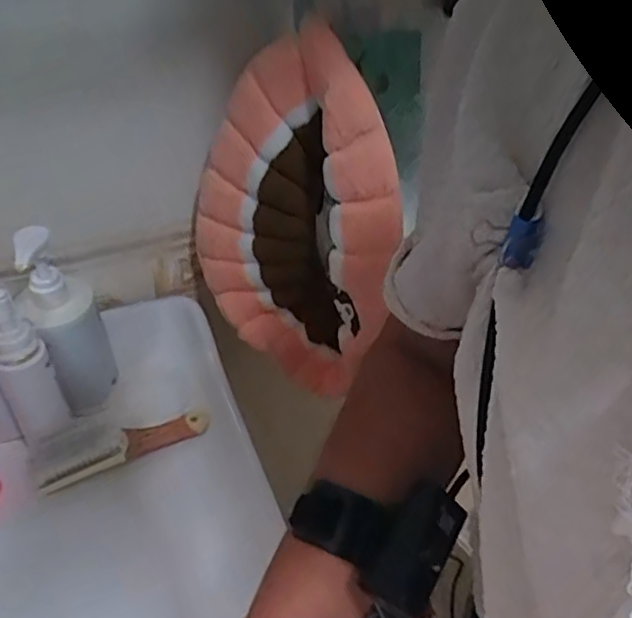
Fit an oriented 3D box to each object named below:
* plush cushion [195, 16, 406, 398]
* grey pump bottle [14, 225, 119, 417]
[{"bbox_3d":[-0.018,-0.075,0.627,0.206,0.352,0.056,20,44,24],"label":"plush cushion"},{"bbox_3d":[-0.225,0.008,0.588,0.061,0.179,0.057,-17,42,-19],"label":"grey pump bottle"}]

